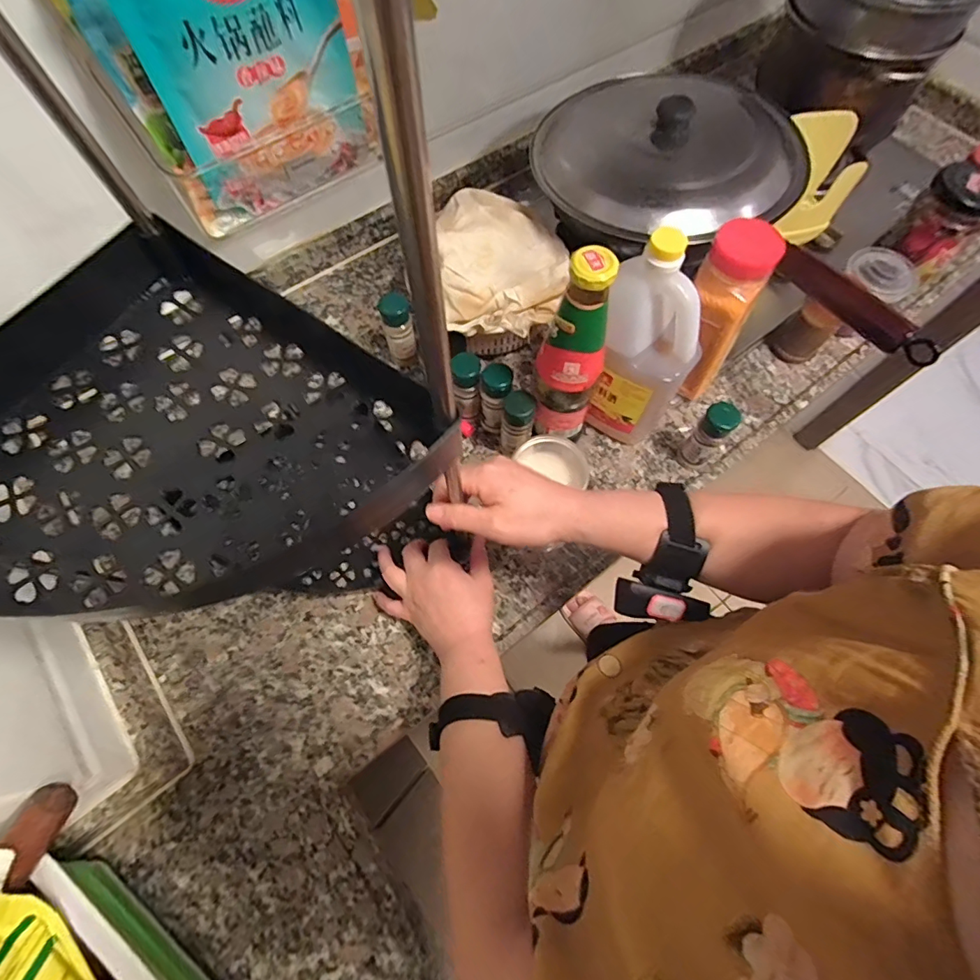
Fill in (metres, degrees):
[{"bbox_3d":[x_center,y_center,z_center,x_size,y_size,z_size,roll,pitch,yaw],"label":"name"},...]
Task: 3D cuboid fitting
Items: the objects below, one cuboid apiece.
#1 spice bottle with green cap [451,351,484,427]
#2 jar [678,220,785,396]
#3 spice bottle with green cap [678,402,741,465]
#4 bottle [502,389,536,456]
[{"bbox_3d":[-0.026,-0.117,0.587,0.032,0.101,0.037,-9,67,-4],"label":"spice bottle with green cap"},{"bbox_3d":[0.250,-0.193,0.565,0.065,0.217,0.065,0,67,0],"label":"jar"},{"bbox_3d":[0.248,-0.059,0.565,0.032,0.104,0.031,38,72,14],"label":"spice bottle with green cap"},{"bbox_3d":[0.031,-0.072,0.565,0.034,0.101,0.032,-16,68,-7],"label":"bottle"}]

